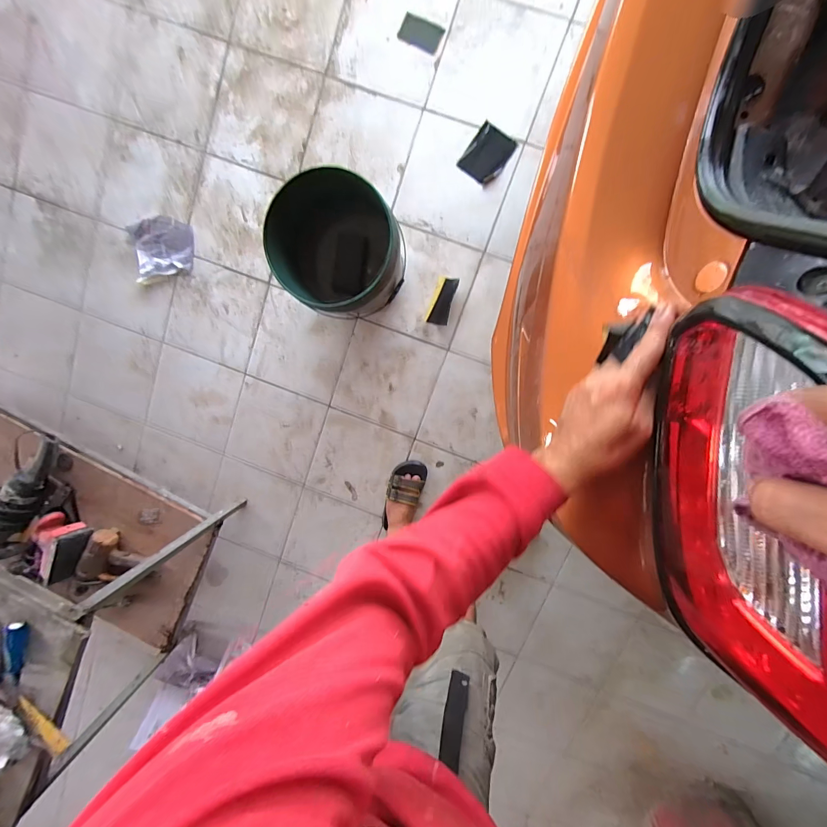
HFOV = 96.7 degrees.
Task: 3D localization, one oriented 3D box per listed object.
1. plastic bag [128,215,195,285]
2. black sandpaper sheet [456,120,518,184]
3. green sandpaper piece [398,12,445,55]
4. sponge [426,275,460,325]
[{"bbox_3d":[-0.782,-0.520,1.155,0.207,0.018,0.180,-9,98,8],"label":"plastic bag"},{"bbox_3d":[0.203,-0.717,1.019,0.109,0.006,0.135,37,101,-1],"label":"black sandpaper sheet"},{"bbox_3d":[0.021,-1.023,0.991,0.114,0.004,0.063,26,101,1],"label":"green sandpaper piece"},{"bbox_3d":[0.085,-0.337,1.099,0.065,0.028,0.134,17,101,3],"label":"sponge"}]

